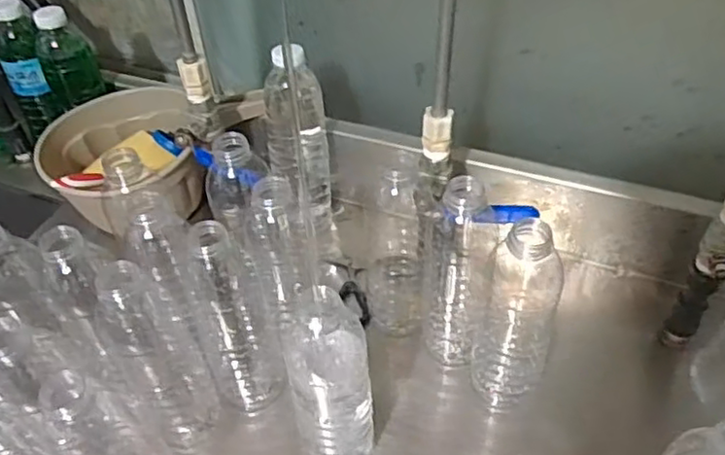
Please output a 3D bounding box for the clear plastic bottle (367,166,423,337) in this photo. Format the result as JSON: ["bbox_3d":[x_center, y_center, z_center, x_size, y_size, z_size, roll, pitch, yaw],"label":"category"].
[{"bbox_3d":[0.030,0.018,0.612,0.050,0.198,0.051,-3,45,-1],"label":"clear plastic bottle"}]

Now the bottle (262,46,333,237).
[{"bbox_3d":[-0.068,-0.089,0.700,0.061,0.208,0.058,-5,45,-3],"label":"bottle"}]

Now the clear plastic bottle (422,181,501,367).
[{"bbox_3d":[0.087,0.033,0.589,0.064,0.206,0.071,-2,45,0],"label":"clear plastic bottle"}]

